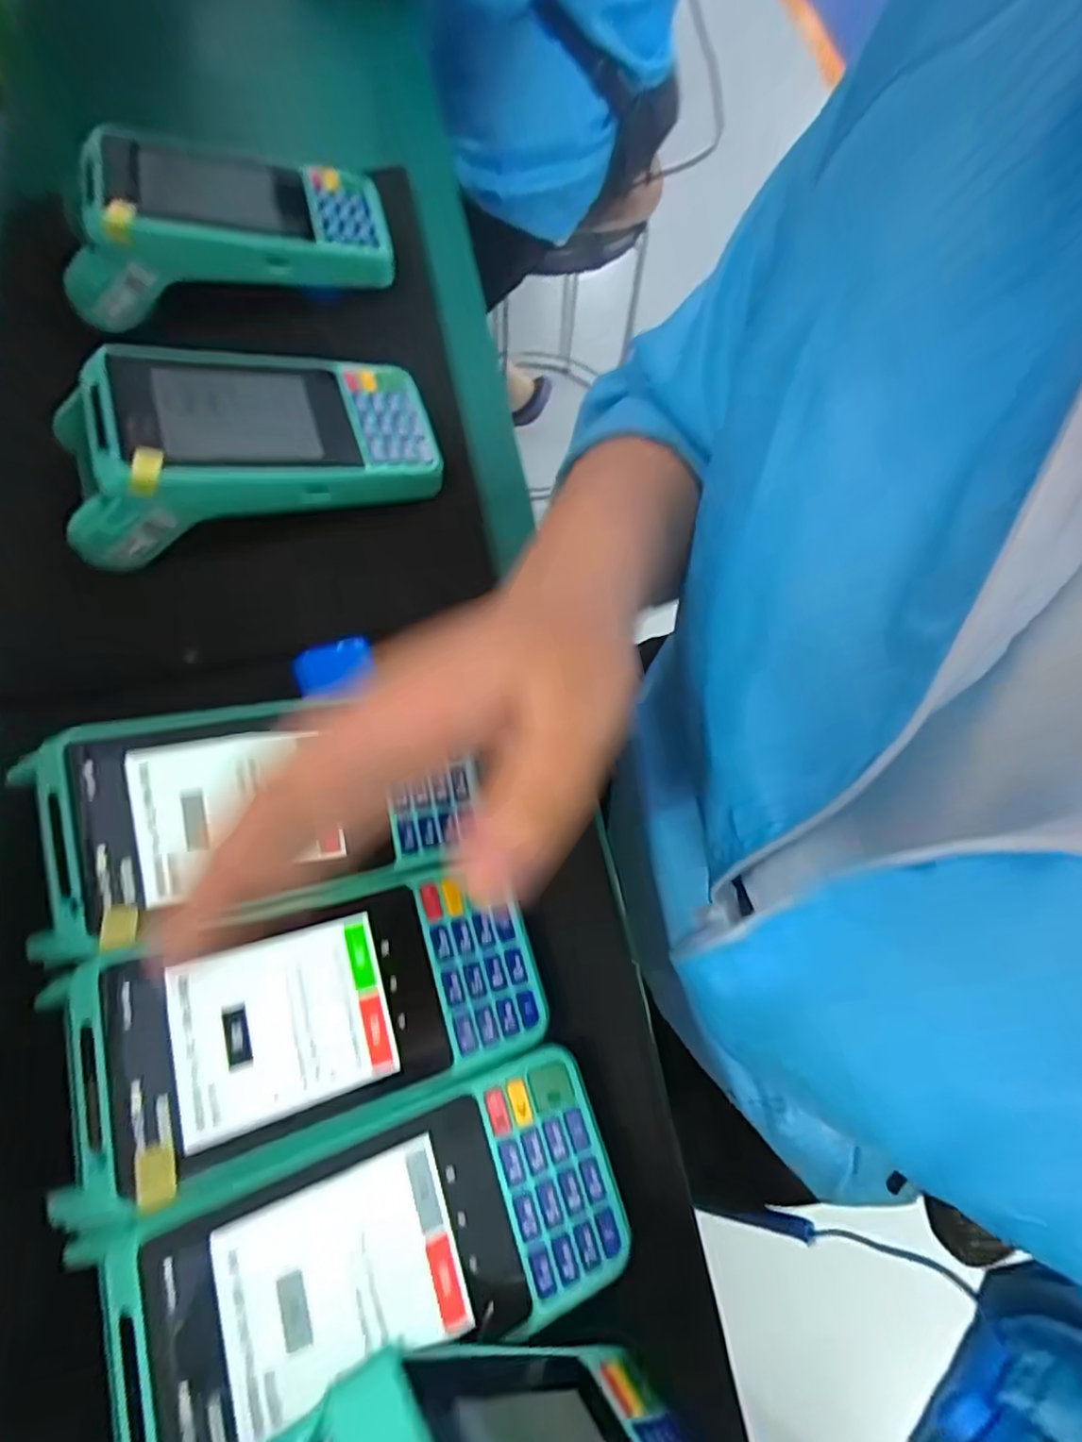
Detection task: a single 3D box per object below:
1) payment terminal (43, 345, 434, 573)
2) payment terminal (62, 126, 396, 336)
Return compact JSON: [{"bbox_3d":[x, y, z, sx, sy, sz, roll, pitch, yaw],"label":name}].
[{"bbox_3d":[-0.138,-0.136,0.309,0.171,0.062,0.080,-19,72,-9],"label":"payment terminal"},{"bbox_3d":[-0.177,-0.282,0.360,0.170,0.062,0.082,-15,71,-8],"label":"payment terminal"}]

